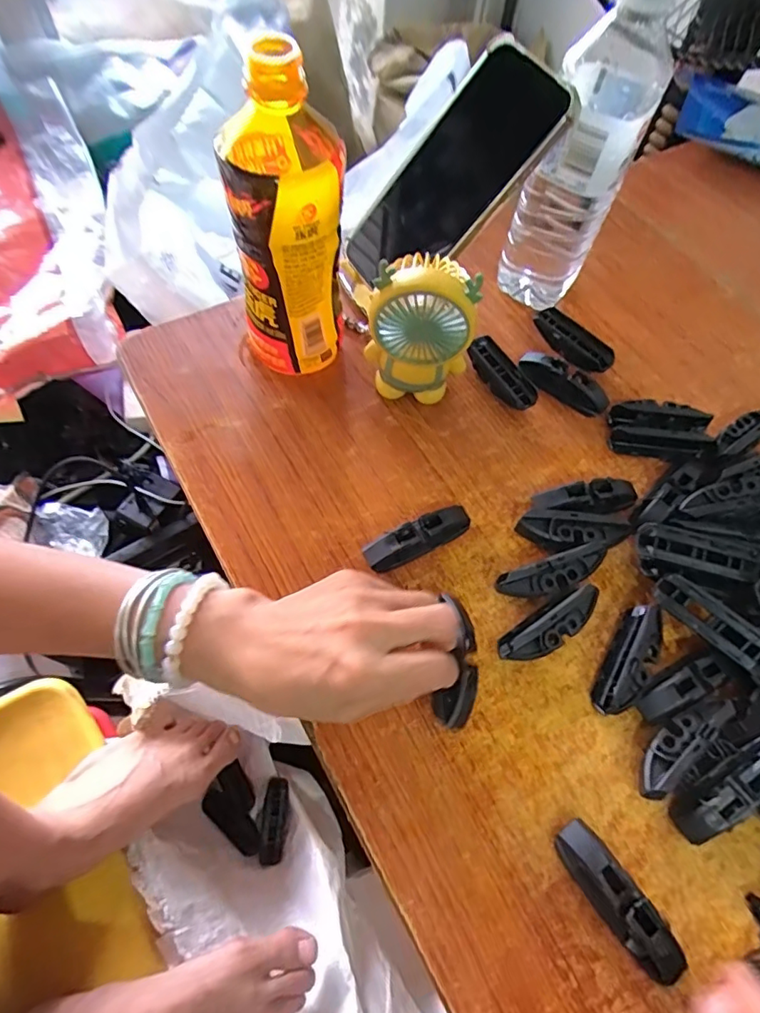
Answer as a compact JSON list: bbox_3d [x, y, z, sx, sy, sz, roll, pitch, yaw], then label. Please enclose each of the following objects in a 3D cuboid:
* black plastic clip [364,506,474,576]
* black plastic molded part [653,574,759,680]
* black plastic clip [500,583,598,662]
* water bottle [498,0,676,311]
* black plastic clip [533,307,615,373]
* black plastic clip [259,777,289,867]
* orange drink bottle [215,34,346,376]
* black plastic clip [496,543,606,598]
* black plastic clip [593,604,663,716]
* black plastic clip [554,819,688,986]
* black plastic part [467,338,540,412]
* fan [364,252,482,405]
[{"bbox_3d":[0.025,0.020,0.339,0.072,0.021,0.018,-22,65,-15],"label":"black plastic clip"},{"bbox_3d":[0.198,0.069,0.308,0.076,0.013,0.018,42,67,17],"label":"black plastic molded part"},{"bbox_3d":[0.103,0.071,0.316,0.068,0.025,0.021,-27,67,-17],"label":"black plastic clip"},{"bbox_3d":[0.138,-0.236,0.373,0.064,0.213,0.061,23,63,8],"label":"water bottle"},{"bbox_3d":[0.154,-0.133,0.427,0.017,0.023,0.072,-35,69,-20],"label":"black plastic clip"},{"bbox_3d":[-0.103,0.305,0.516,0.021,0.010,0.073,4,61,-2],"label":"black plastic clip"},{"bbox_3d":[-0.061,-0.175,0.343,0.069,0.183,0.076,-8,63,-8],"label":"orange drink bottle"},{"bbox_3d":[0.108,0.044,0.332,0.072,0.023,0.019,-16,64,-12],"label":"black plastic clip"},{"bbox_3d":[0.149,0.090,0.312,0.023,0.020,0.070,33,65,13],"label":"black plastic clip"},{"bbox_3d":[0.114,0.190,0.256,0.021,0.020,0.069,-30,68,-18],"label":"black plastic clip"},{"bbox_3d":[0.092,-0.099,0.404,0.023,0.017,0.066,-26,66,-17],"label":"black plastic part"},{"bbox_3d":[0.026,-0.116,0.360,0.065,0.110,0.034,5,61,-1],"label":"fan"}]

